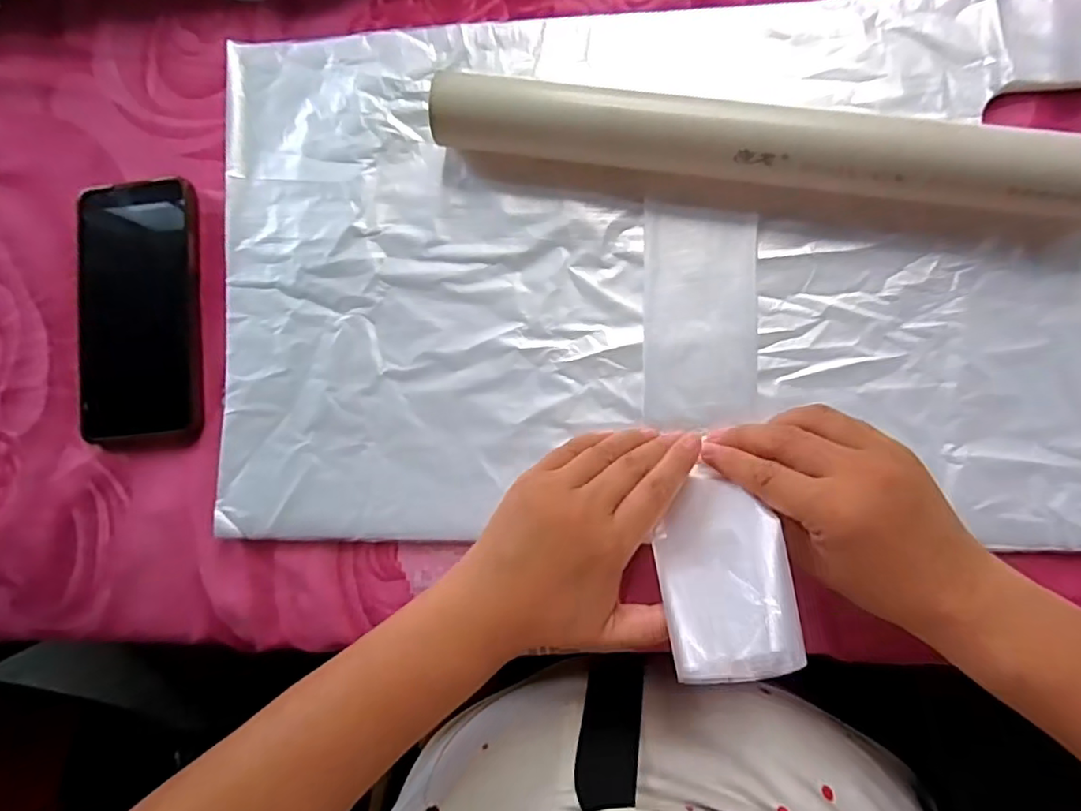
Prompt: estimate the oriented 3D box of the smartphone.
[{"bbox_3d":[-0.256,-0.061,0.370,0.079,0.014,0.167,-5,86,6],"label":"smartphone"}]

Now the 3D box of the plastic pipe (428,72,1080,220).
[{"bbox_3d":[0.113,-0.133,0.313,0.346,0.041,0.031,10,88,7],"label":"plastic pipe"}]

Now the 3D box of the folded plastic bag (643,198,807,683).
[{"bbox_3d":[0.086,0.006,0.301,0.061,0.056,0.241,-1,60,6],"label":"folded plastic bag"}]

